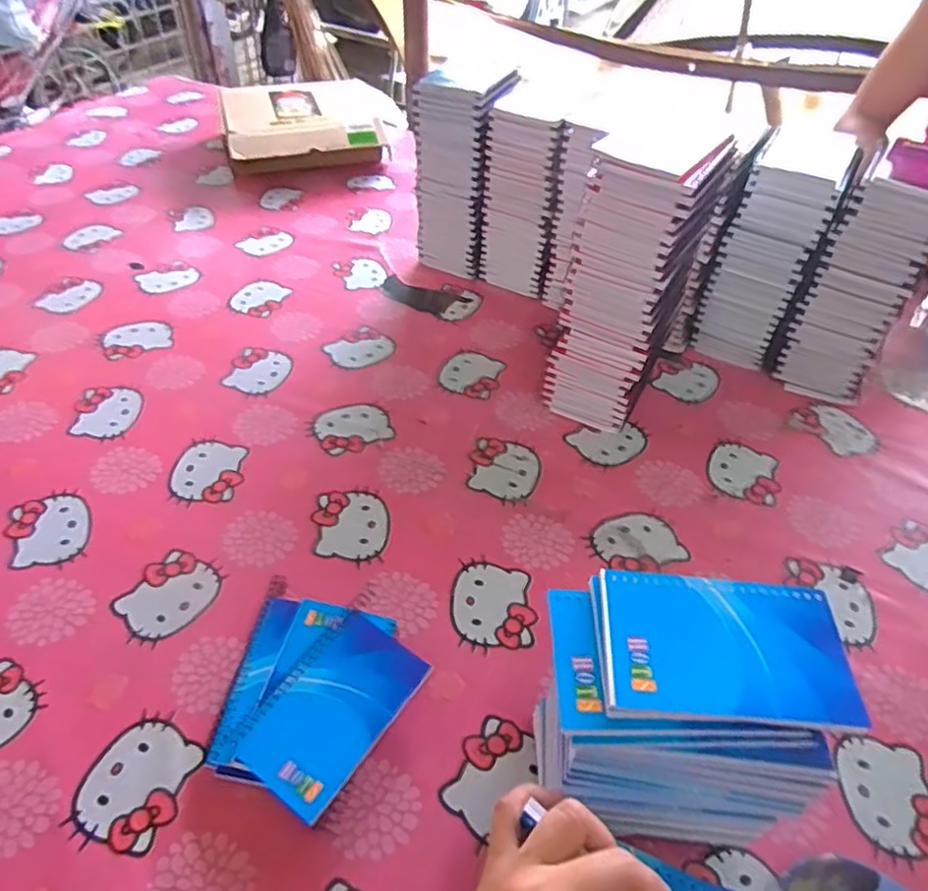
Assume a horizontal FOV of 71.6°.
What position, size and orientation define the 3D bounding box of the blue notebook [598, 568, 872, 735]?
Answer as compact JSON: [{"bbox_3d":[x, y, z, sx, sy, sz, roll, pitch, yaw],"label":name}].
[{"bbox_3d":[0.143,0.111,0.355,0.131,0.009,0.082,5,46,2],"label":"blue notebook"}]

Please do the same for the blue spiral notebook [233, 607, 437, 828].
[{"bbox_3d":[-0.094,0.188,0.467,0.085,0.009,0.130,26,51,23],"label":"blue spiral notebook"}]

